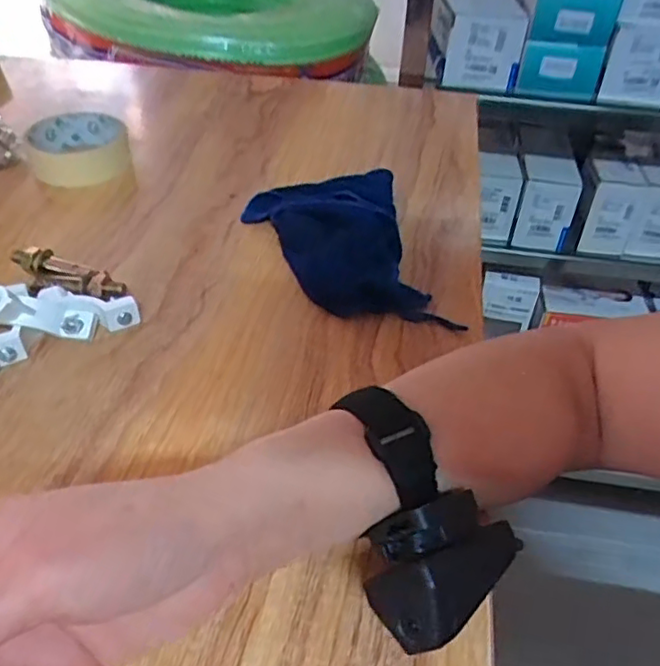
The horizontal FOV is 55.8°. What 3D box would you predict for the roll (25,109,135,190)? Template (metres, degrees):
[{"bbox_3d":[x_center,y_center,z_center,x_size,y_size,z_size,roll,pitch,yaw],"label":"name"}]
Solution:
[{"bbox_3d":[-0.222,-0.163,0.554,0.083,0.030,0.091,1,41,-1],"label":"roll"}]

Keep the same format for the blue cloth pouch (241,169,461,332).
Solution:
[{"bbox_3d":[0.008,-0.065,0.449,0.114,0.031,0.170,-6,42,-10],"label":"blue cloth pouch"}]

